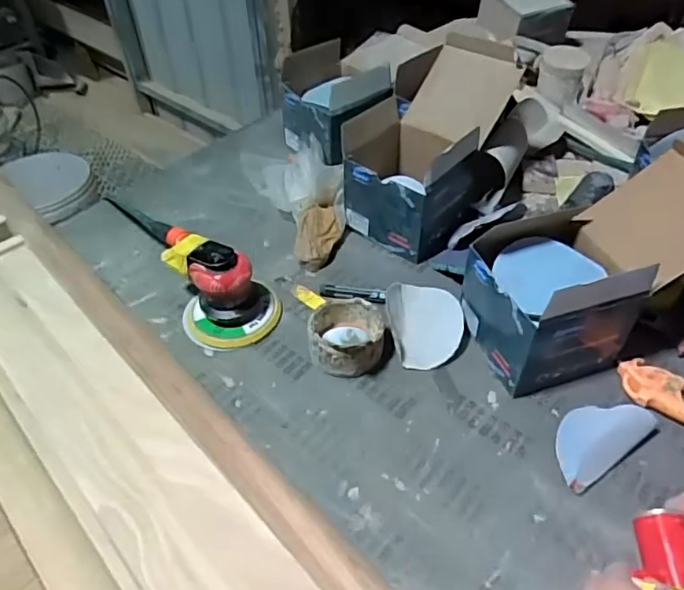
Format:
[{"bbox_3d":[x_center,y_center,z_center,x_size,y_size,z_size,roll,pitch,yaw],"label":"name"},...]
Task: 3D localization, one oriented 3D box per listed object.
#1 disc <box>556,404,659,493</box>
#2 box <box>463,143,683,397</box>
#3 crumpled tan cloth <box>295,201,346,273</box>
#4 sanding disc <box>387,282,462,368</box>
[{"bbox_3d":[0.251,0.137,0.543,0.122,0.009,0.058,-25,49,-23],"label":"disc"},{"bbox_3d":[0.262,-0.024,0.584,0.228,0.187,0.129,-14,46,-13],"label":"box"},{"bbox_3d":[-0.031,-0.085,0.760,0.062,0.030,0.112,-1,44,0],"label":"crumpled tan cloth"},{"bbox_3d":[0.096,0.031,0.638,0.083,0.013,0.107,-5,60,-8],"label":"sanding disc"}]

